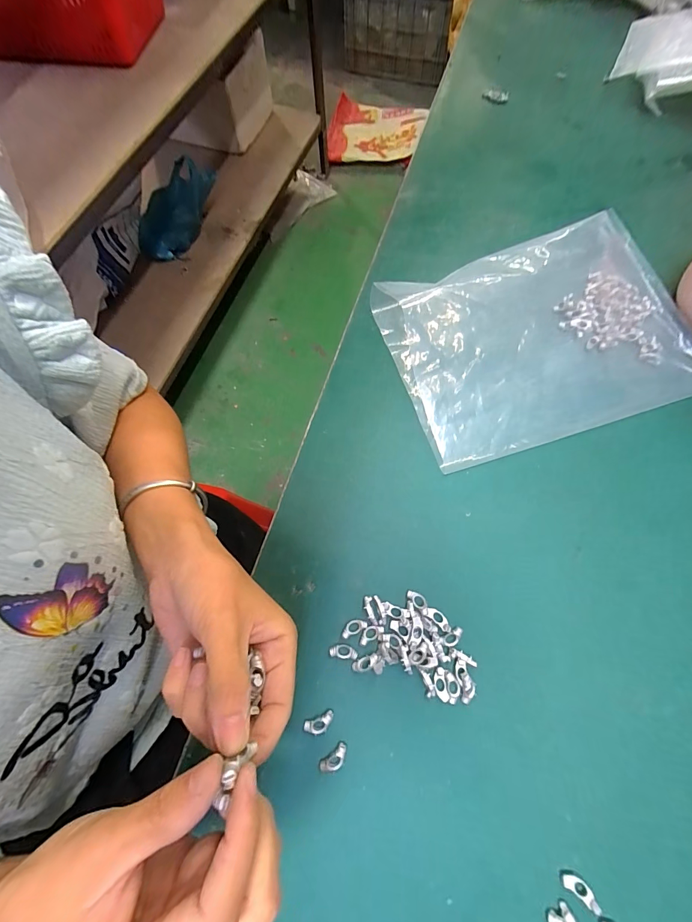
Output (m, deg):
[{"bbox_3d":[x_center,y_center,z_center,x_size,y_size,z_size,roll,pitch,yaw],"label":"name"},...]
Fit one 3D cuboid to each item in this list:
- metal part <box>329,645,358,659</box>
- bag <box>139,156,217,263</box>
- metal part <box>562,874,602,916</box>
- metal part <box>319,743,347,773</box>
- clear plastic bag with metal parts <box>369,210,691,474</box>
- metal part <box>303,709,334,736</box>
[{"bbox_3d":[-0.002,0.140,0.262,0.021,0.004,0.009,6,71,2],"label":"metal part"},{"bbox_3d":[-0.515,-0.753,1.078,0.142,0.111,0.313,36,95,11],"label":"bag"},{"bbox_3d":[0.145,0.265,0.219,0.023,0.004,0.009,34,74,11],"label":"metal part"},{"bbox_3d":[-0.008,0.201,0.239,0.021,0.004,0.010,-36,75,-12],"label":"metal part"},{"bbox_3d":[0.189,-0.122,0.336,0.279,0.037,0.191,-16,72,-6],"label":"clear plastic bag with metal parts"},{"bbox_3d":[-0.018,0.183,0.246,0.022,0.004,0.011,-20,72,-8],"label":"metal part"}]

